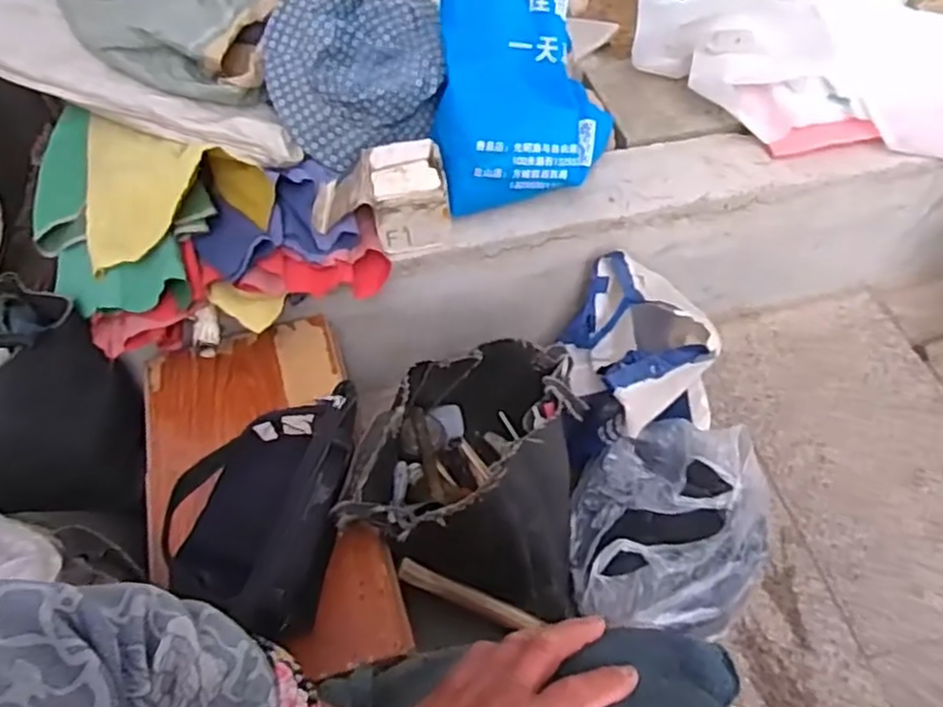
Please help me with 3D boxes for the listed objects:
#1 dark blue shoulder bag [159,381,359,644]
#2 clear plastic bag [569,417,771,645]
[{"bbox_3d":[-0.237,0.157,0.773,0.187,0.102,0.260,9,52,13],"label":"dark blue shoulder bag"},{"bbox_3d":[0.230,0.199,0.860,0.229,0.147,0.212,26,58,25],"label":"clear plastic bag"}]

